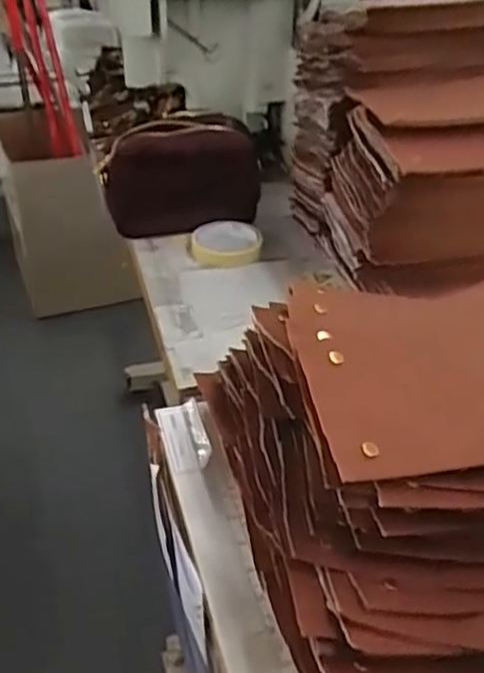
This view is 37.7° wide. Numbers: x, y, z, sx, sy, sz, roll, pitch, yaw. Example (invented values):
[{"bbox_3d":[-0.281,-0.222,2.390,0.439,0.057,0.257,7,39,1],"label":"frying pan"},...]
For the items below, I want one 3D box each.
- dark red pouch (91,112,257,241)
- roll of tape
[{"bbox_3d":[-0.078,-0.204,0.929,0.199,0.128,0.087,-14,39,-20],"label":"dark red pouch"},{"bbox_3d":[-0.020,-0.122,0.914,0.088,0.020,0.088,1,36,-1],"label":"roll of tape"}]

